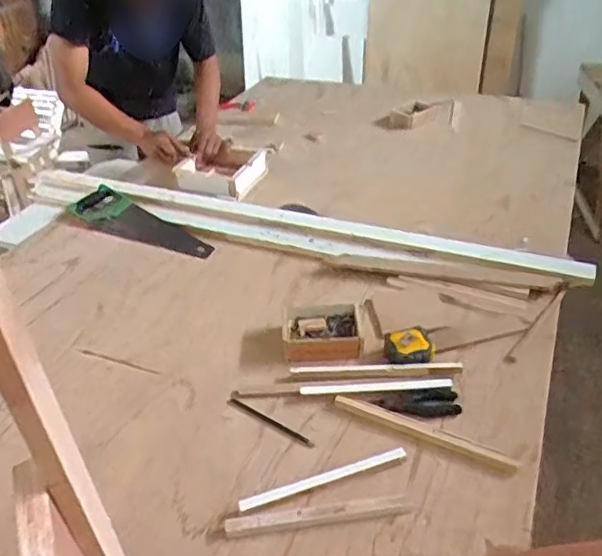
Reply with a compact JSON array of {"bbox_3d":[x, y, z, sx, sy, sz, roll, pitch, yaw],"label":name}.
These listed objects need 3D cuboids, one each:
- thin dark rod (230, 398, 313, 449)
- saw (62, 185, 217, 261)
[{"bbox_3d":[-0.048,0.226,0.950,0.163,0.005,0.013,20,43,29],"label":"thin dark rod"},{"bbox_3d":[-0.386,-0.140,1.476,0.443,0.042,0.139,14,56,23],"label":"saw"}]

